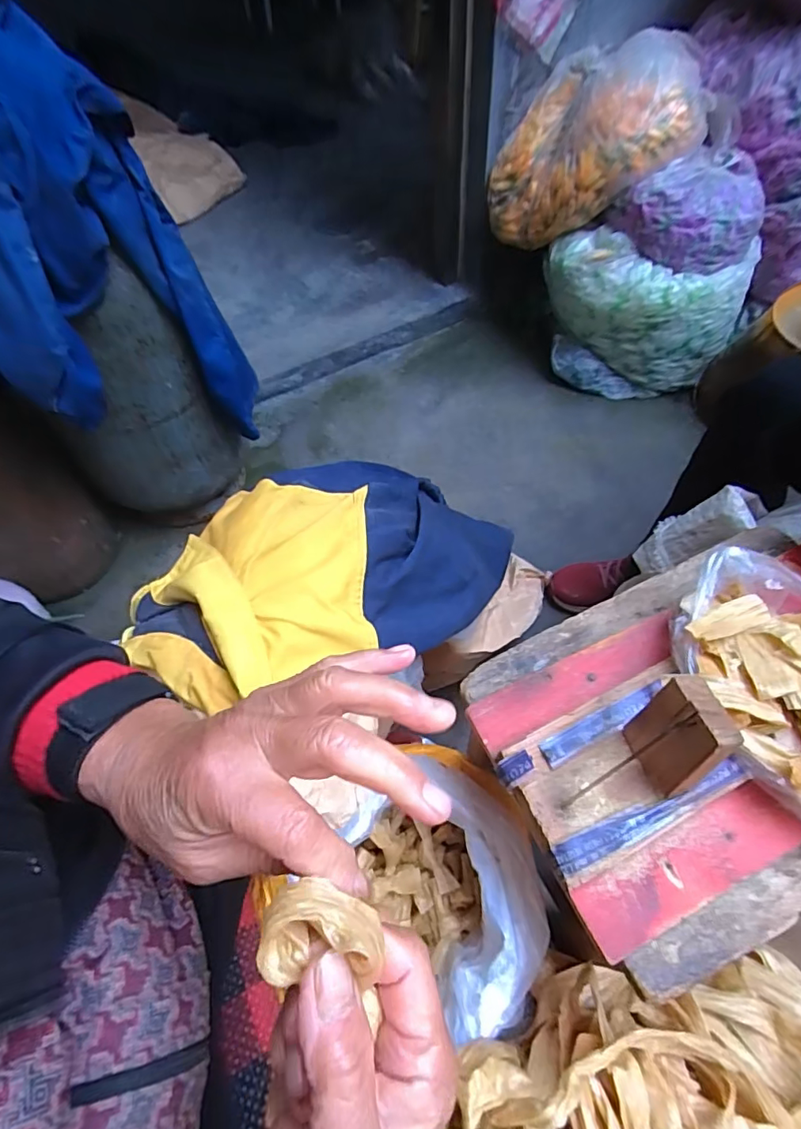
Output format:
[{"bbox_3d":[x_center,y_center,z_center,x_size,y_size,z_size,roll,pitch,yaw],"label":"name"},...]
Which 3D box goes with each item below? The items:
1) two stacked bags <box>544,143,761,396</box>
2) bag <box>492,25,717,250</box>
[{"bbox_3d":[0.529,-0.600,1.131,0.381,0.386,0.220,-1,56,3],"label":"two stacked bags"},{"bbox_3d":[0.402,-0.869,1.098,0.395,0.299,0.254,11,58,11],"label":"bag"}]

